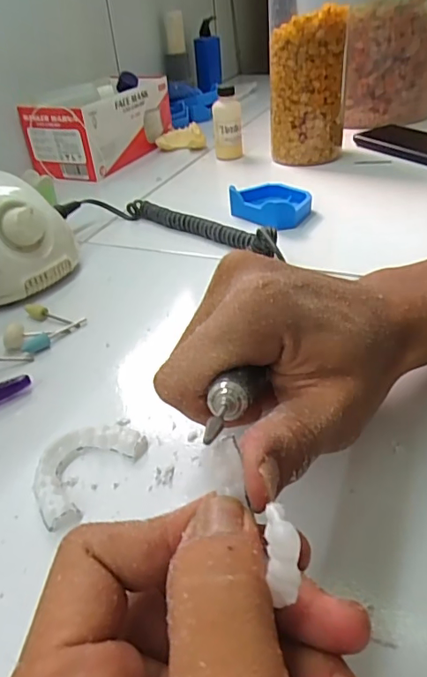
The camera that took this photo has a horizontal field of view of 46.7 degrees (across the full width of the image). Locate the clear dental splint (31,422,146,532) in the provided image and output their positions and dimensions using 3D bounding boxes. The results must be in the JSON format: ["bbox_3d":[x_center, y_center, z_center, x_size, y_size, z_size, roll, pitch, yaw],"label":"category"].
[{"bbox_3d":[-0.067,0.064,0.246,0.039,0.011,0.060,18,43,29],"label":"clear dental splint"}]

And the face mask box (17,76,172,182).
[{"bbox_3d":[-0.151,-0.297,0.681,0.112,0.087,0.203,13,40,23],"label":"face mask box"}]

